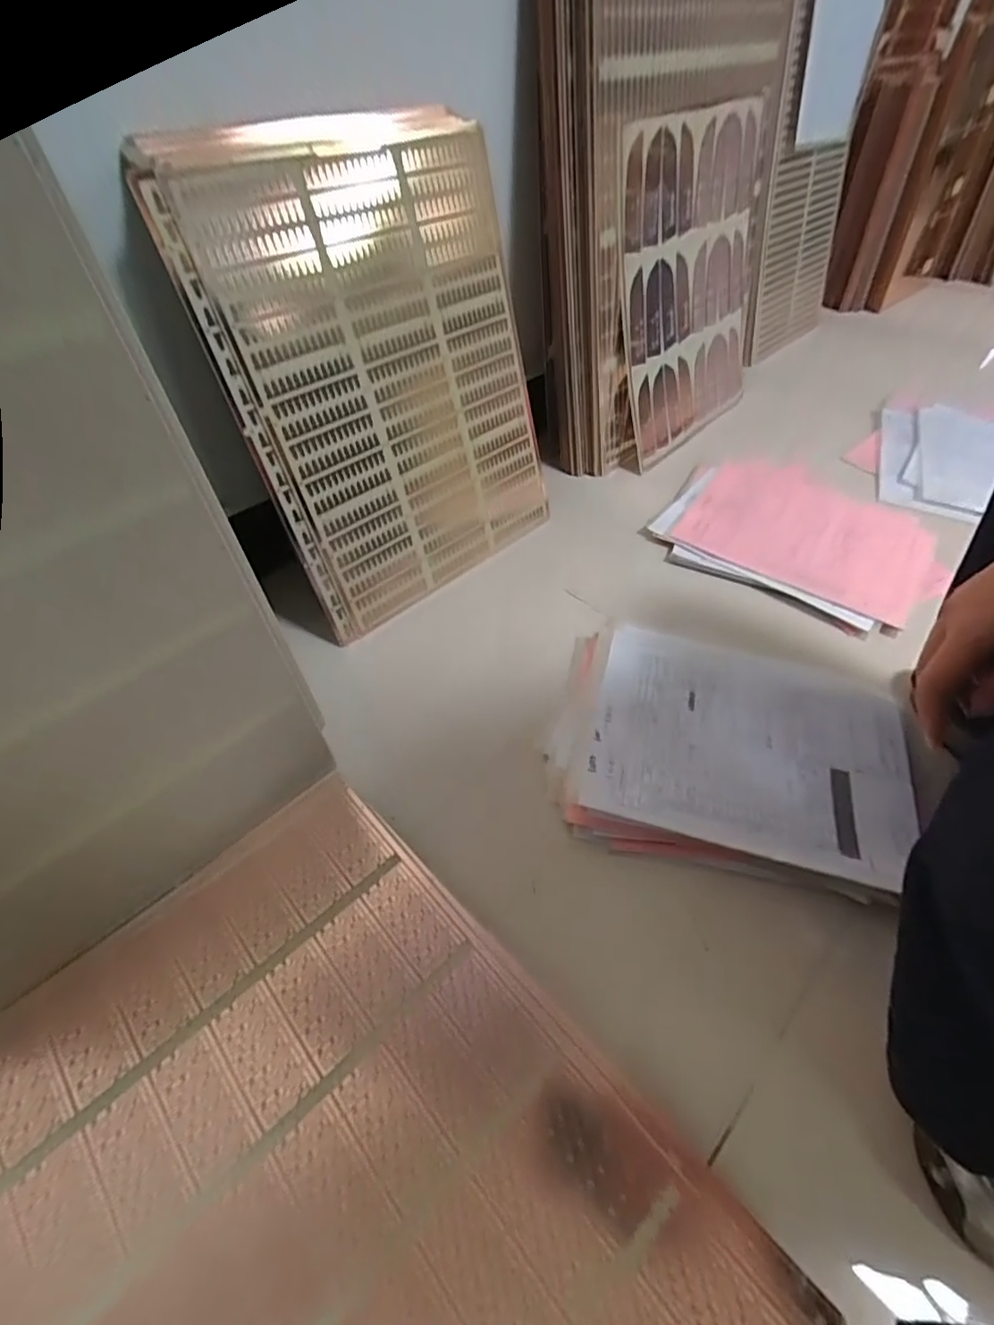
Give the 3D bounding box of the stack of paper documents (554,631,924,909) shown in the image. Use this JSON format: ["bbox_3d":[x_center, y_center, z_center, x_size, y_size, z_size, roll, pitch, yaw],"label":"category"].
[{"bbox_3d":[0.227,0.080,0.573,0.331,0.025,0.258,13,50,12],"label":"stack of paper documents"}]

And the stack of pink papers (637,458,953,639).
[{"bbox_3d":[0.426,-0.180,0.824,0.364,0.028,0.307,28,59,18],"label":"stack of pink papers"}]

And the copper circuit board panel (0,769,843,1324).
[{"bbox_3d":[-0.115,0.325,0.360,0.360,0.011,0.479,-37,57,-26],"label":"copper circuit board panel"}]

